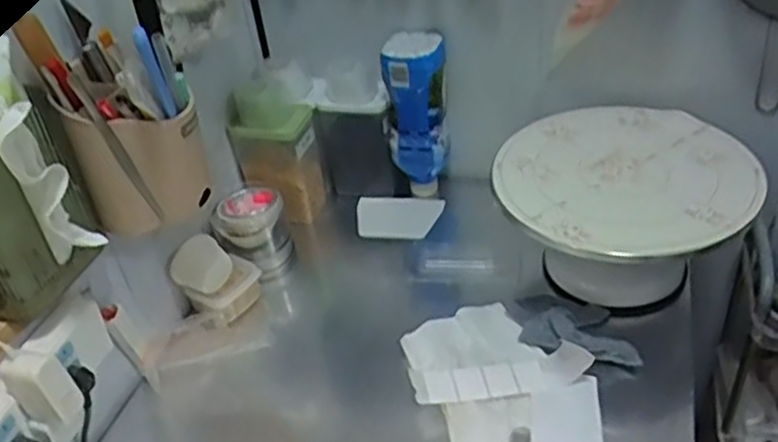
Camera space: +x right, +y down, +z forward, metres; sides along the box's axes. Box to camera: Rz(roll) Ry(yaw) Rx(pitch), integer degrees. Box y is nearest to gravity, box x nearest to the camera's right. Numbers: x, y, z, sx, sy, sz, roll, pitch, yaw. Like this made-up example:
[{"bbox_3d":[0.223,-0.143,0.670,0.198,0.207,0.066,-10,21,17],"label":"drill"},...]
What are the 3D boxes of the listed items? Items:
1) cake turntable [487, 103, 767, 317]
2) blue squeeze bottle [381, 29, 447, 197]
[{"bbox_3d":[0.275,-0.017,0.880,0.281,0.145,0.304,-5,37,4],"label":"cake turntable"},{"bbox_3d":[0.042,-0.145,1.034,0.088,0.218,0.087,-5,37,3],"label":"blue squeeze bottle"}]

